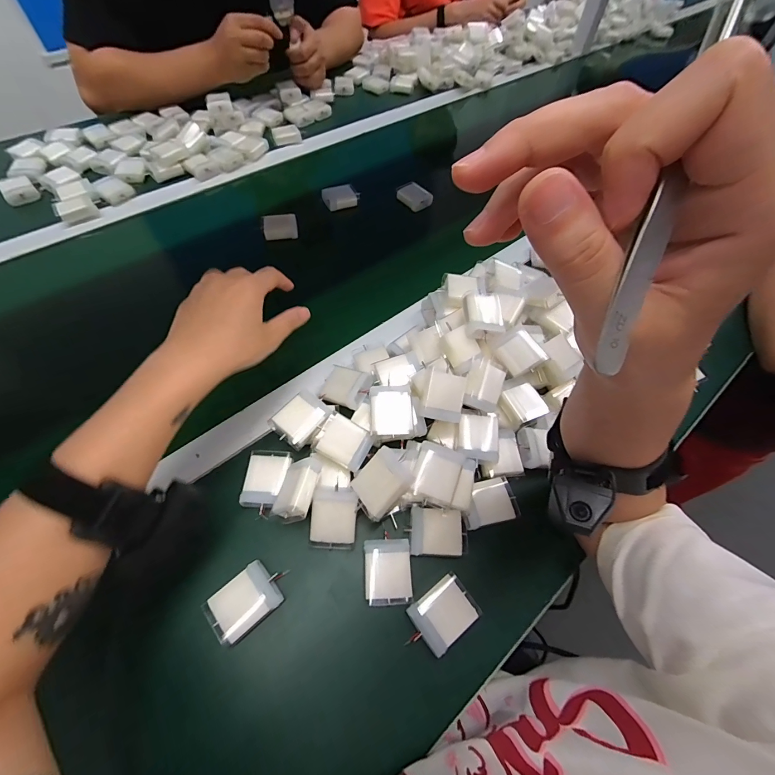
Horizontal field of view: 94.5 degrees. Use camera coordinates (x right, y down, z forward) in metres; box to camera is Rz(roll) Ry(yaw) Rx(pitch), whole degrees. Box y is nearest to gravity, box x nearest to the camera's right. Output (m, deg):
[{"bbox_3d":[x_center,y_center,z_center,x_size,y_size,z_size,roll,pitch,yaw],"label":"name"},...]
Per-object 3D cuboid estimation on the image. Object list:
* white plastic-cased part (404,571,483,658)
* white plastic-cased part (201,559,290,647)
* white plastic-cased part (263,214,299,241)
[{"bbox_3d":[0.045,0.191,0.301,0.058,0.006,0.041,-32,68,-20],"label":"white plastic-cased part"},{"bbox_3d":[-0.117,0.178,0.300,0.058,0.013,0.042,-35,69,-21],"label":"white plastic-cased part"},{"bbox_3d":[-0.162,-0.244,0.542,0.048,0.022,0.033,-8,62,-9],"label":"white plastic-cased part"}]

